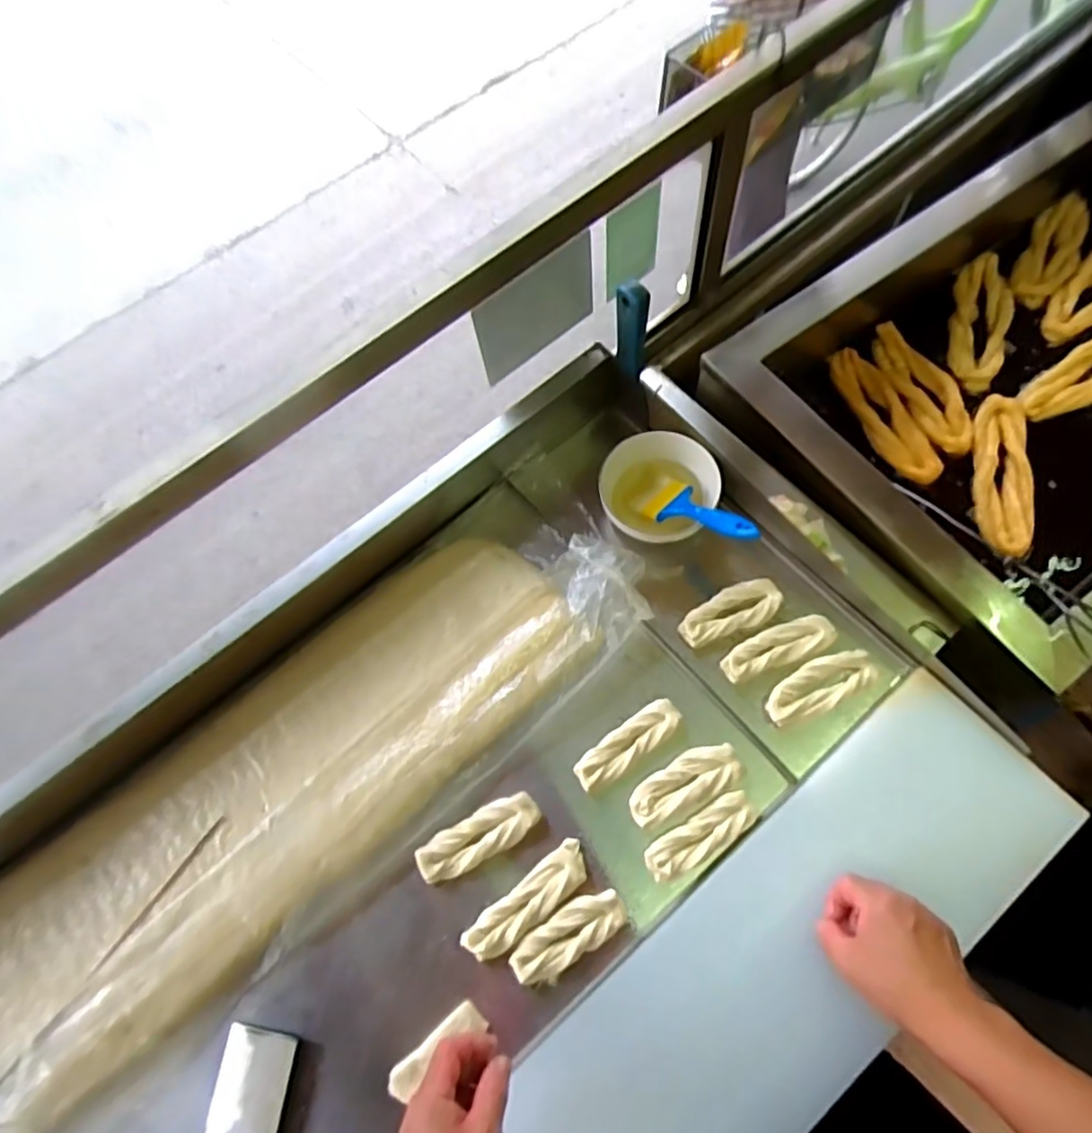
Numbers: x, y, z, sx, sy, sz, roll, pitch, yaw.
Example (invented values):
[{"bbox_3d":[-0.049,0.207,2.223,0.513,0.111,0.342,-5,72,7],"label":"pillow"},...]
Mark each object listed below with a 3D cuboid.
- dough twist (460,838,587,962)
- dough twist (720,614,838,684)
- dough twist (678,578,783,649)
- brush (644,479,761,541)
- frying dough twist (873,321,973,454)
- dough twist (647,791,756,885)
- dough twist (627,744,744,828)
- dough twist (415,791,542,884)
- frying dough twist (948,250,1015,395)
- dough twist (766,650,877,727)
[{"bbox_3d":[-0.017,0.325,0.609,0.136,0.030,0.040,-40,68,-10],"label":"dough twist"},{"bbox_3d":[0.248,0.087,0.680,0.127,0.030,0.043,-17,68,-7],"label":"dough twist"},{"bbox_3d":[0.201,0.051,0.697,0.114,0.033,0.047,-20,68,-8],"label":"dough twist"},{"bbox_3d":[0.169,-0.057,0.683,0.058,0.020,0.143,-42,42,-16],"label":"brush"},{"bbox_3d":[0.572,-0.272,0.951,0.081,0.023,0.237,-18,66,-1],"label":"frying dough twist"},{"bbox_3d":[0.151,0.265,0.615,0.115,0.030,0.040,-30,70,-12],"label":"dough twist"},{"bbox_3d":[0.139,0.218,0.630,0.114,0.024,0.051,-31,67,-6],"label":"dough twist"},{"bbox_3d":[-0.066,0.272,0.633,0.126,0.031,0.045,-29,67,-5],"label":"dough twist"},{"bbox_3d":[0.684,-0.381,0.983,0.089,0.027,0.270,14,70,13],"label":"frying dough twist"},{"bbox_3d":[0.283,0.124,0.652,0.120,0.018,0.048,-26,66,-4],"label":"dough twist"}]

